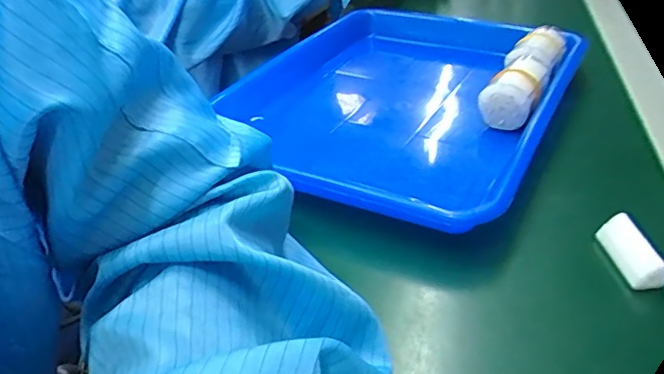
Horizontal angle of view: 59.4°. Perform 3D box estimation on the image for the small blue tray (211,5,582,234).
[{"bbox_3d":[0.052,-0.082,0.503,0.264,0.036,0.332,16,39,25],"label":"small blue tray"}]

